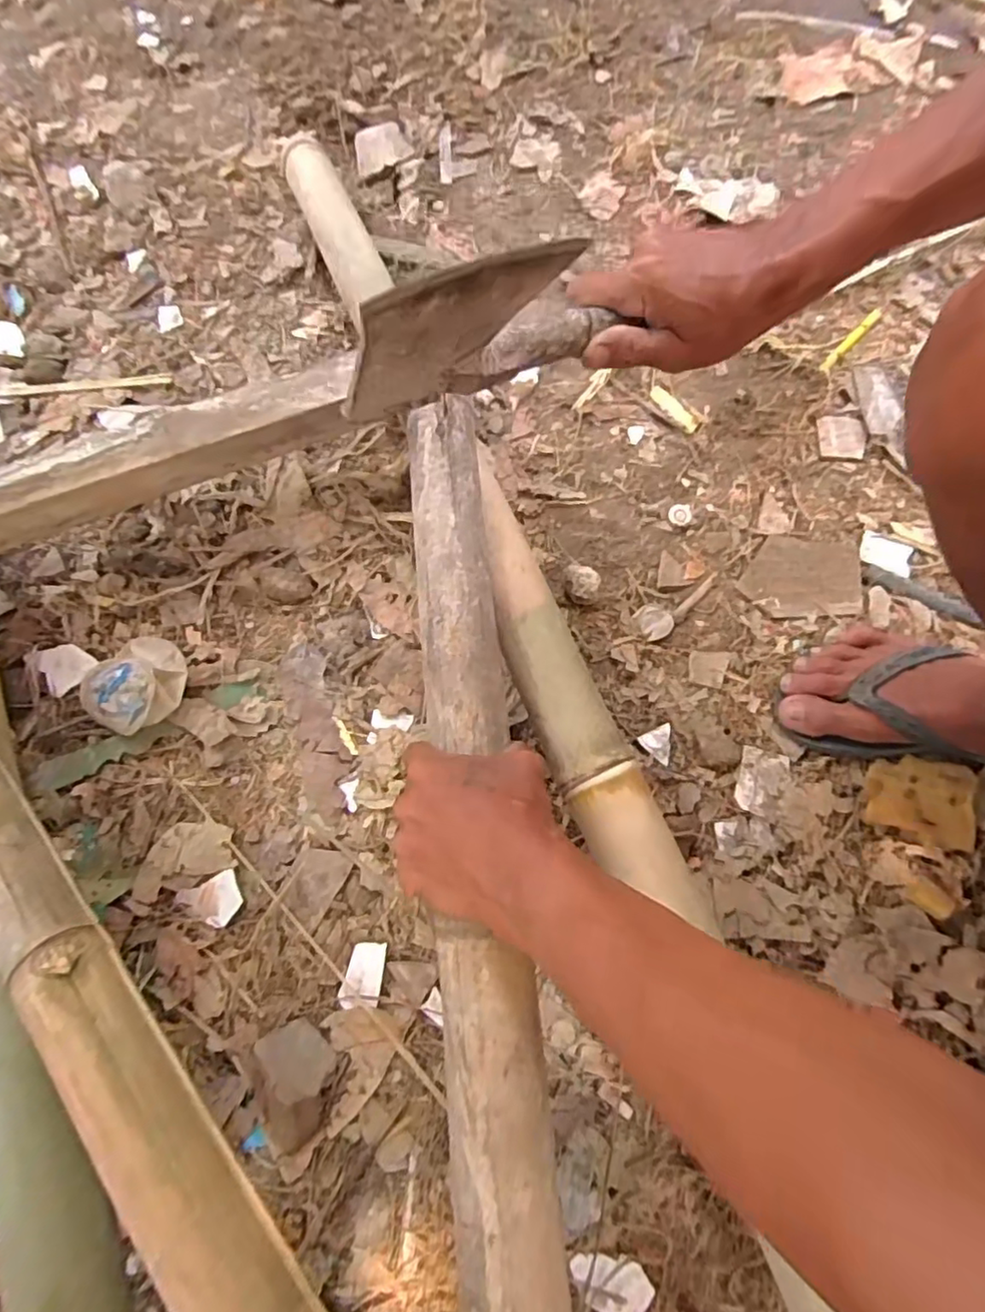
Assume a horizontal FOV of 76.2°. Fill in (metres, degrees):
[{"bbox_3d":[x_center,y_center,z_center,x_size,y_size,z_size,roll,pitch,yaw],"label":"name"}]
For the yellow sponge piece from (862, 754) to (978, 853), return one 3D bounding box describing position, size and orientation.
[{"bbox_3d":[0.352,0.119,0.519,0.081,0.025,0.067,15,72,7],"label":"yellow sponge piece"}]

